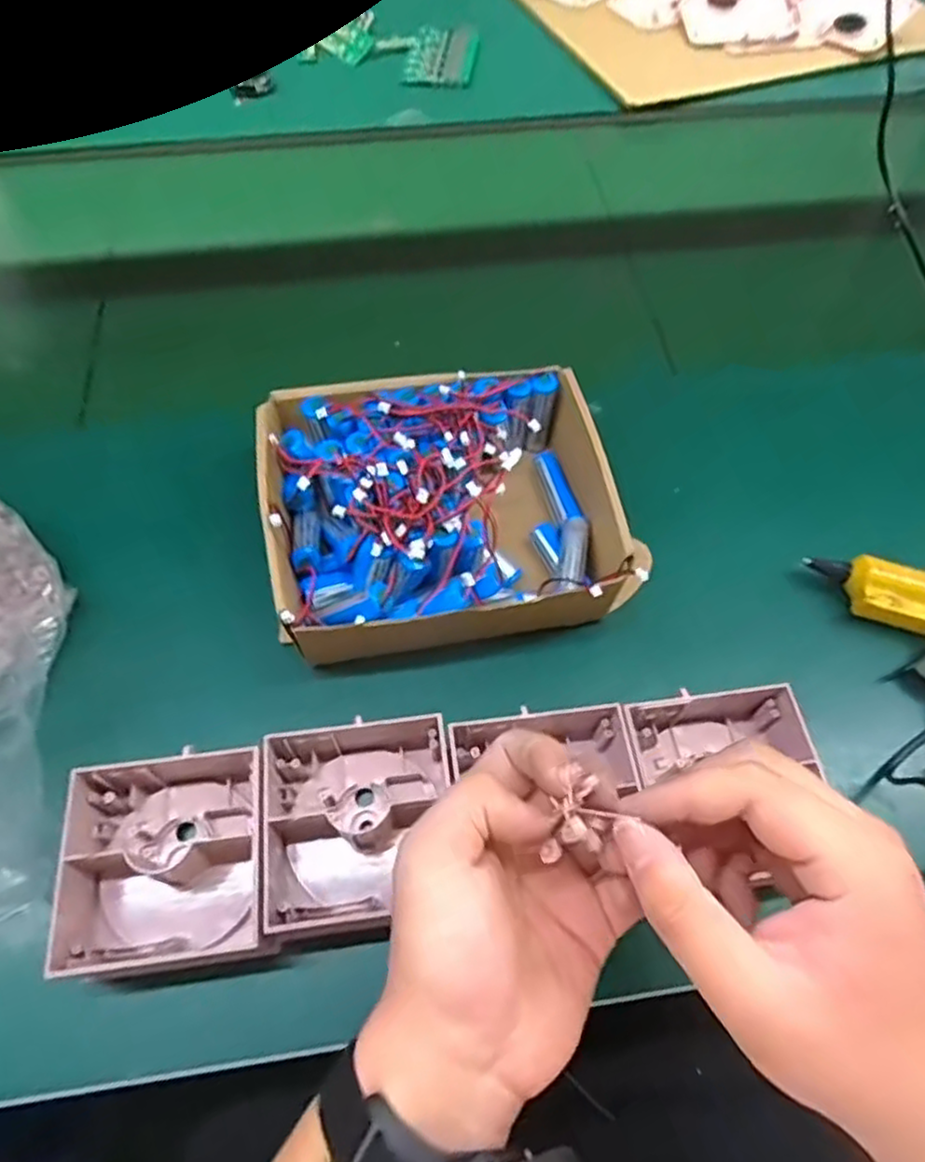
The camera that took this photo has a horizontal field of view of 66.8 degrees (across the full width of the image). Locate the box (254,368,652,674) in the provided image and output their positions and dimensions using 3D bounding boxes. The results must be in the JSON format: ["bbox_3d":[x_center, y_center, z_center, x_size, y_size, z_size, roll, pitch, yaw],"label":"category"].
[{"bbox_3d":[-0.007,-0.049,0.479,0.242,0.091,0.182,-7,60,-4],"label":"box"}]

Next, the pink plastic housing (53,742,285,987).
[{"bbox_3d":[-0.162,0.151,0.381,0.113,0.041,0.109,-7,60,-5],"label":"pink plastic housing"}]

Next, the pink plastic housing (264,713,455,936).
[{"bbox_3d":[-0.056,0.136,0.398,0.104,0.052,0.108,-8,60,-5],"label":"pink plastic housing"}]

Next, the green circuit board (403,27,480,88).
[{"bbox_3d":[-0.024,-0.644,0.857,0.083,0.006,0.124,7,60,4],"label":"green circuit board"}]

